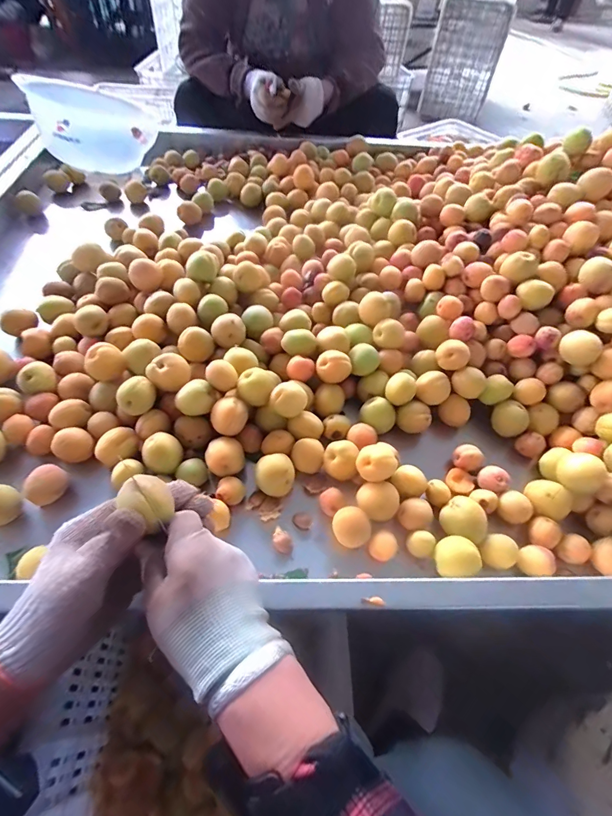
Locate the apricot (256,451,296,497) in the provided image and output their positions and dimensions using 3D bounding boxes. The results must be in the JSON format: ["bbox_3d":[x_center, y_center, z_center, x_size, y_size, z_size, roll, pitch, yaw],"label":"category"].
[{"bbox_3d":[-0.036,0.083,0.463,0.044,0.049,0.041,2,55,-3],"label":"apricot"}]

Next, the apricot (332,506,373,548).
[{"bbox_3d":[0.050,0.135,0.435,0.041,0.038,0.036,34,59,18],"label":"apricot"}]

